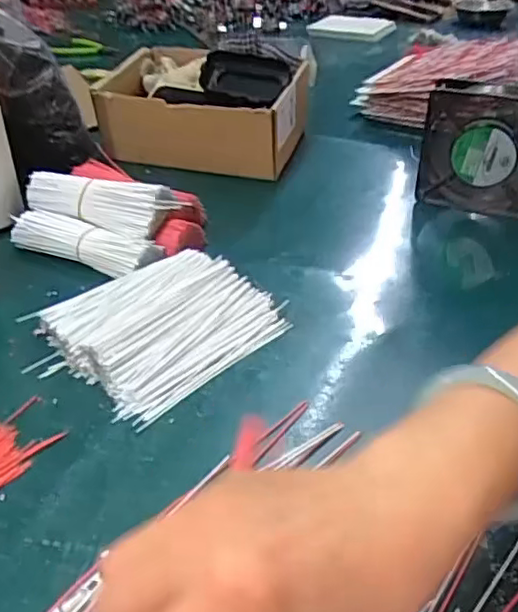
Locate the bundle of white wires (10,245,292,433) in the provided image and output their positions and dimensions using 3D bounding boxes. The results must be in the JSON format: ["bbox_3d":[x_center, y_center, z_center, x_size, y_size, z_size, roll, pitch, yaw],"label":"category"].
[{"bbox_3d":[-0.080,0.009,0.489,0.142,0.023,0.163,30,45,34],"label":"bundle of white wires"}]

